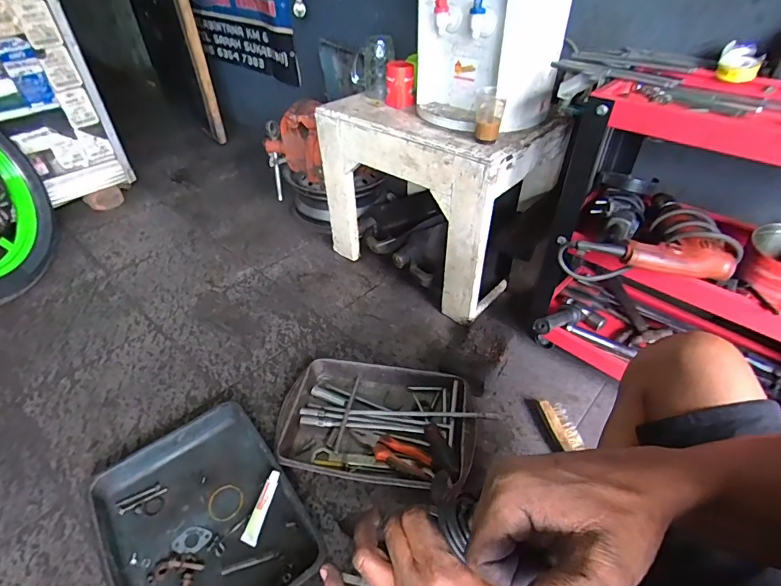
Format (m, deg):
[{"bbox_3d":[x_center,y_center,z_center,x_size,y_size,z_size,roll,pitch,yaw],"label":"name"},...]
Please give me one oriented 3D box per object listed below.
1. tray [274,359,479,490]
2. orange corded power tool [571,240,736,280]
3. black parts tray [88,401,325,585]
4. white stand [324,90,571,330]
[{"bbox_3d":[-0.026,0.246,0.808,0.367,0.063,0.245,7,42,9],"label":"tray"},{"bbox_3d":[0.405,-0.055,0.637,0.238,0.044,0.050,0,41,1],"label":"orange corded power tool"},{"bbox_3d":[-0.299,0.365,0.673,0.271,0.048,0.353,-29,48,-28],"label":"black parts tray"},{"bbox_3d":[0.110,-0.267,1.080,0.496,0.405,0.340,29,49,30],"label":"white stand"}]

